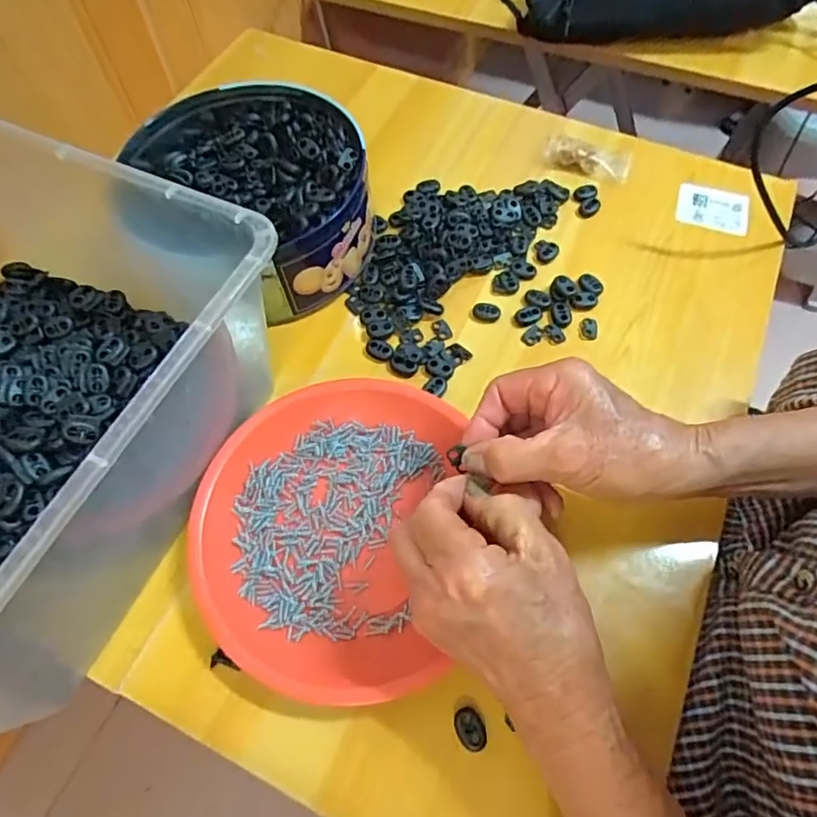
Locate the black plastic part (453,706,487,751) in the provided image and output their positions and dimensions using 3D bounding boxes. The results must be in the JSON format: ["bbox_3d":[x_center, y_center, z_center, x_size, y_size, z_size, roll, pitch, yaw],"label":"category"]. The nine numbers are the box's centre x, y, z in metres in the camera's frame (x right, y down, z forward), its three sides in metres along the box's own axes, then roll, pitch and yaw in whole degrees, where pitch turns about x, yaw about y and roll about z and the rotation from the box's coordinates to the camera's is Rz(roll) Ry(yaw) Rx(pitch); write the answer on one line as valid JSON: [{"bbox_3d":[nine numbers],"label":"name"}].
[{"bbox_3d":[0.034,0.179,0.311,0.016,0.004,0.022,-20,65,-10],"label":"black plastic part"}]

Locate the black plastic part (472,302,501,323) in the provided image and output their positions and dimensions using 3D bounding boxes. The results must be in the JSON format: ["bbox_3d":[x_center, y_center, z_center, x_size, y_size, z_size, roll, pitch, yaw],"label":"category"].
[{"bbox_3d":[0.063,-0.076,0.445,0.021,0.008,0.015,-4,63,-3],"label":"black plastic part"}]

